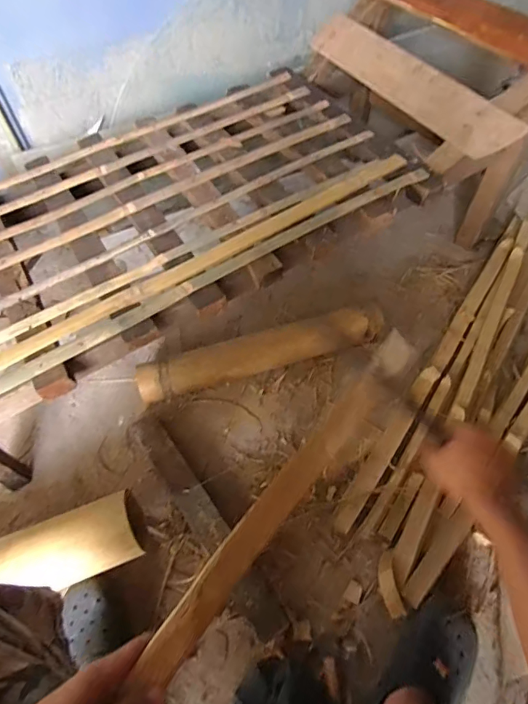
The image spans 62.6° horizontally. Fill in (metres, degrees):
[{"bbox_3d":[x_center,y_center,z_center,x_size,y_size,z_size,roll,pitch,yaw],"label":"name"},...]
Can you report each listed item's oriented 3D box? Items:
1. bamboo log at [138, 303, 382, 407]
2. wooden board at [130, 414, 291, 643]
[{"bbox_3d":[-0.007,0.003,1.052,0.587,0.091,0.102,-15,57,-8],"label":"bamboo log"},{"bbox_3d":[-0.128,0.326,0.870,0.067,0.045,0.508,-33,61,-18],"label":"wooden board"}]

